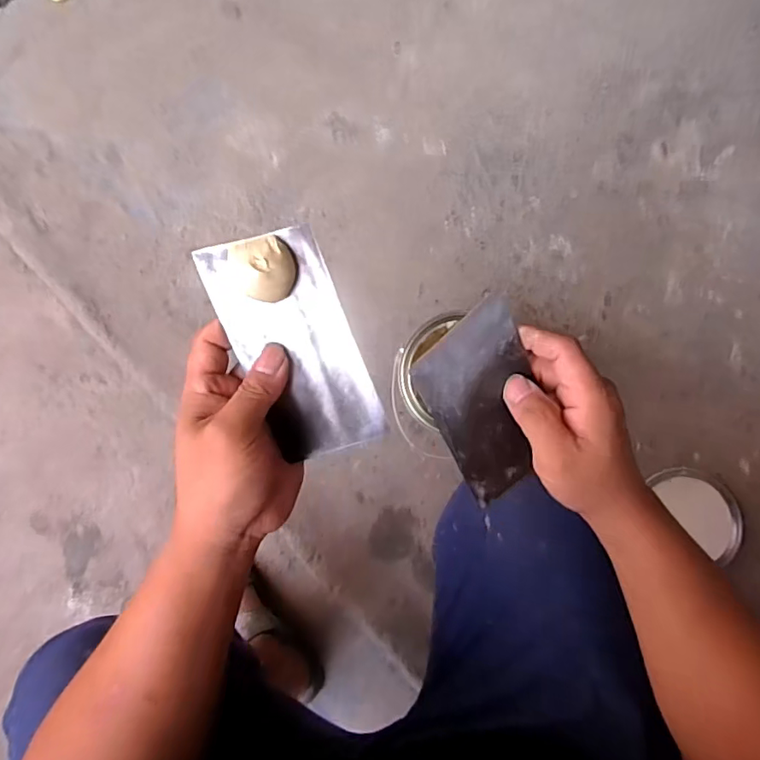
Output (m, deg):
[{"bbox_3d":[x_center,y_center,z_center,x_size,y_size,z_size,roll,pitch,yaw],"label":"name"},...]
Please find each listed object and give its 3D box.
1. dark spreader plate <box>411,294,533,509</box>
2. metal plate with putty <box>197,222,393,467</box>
[{"bbox_3d":[0.069,0.019,0.346,0.070,0.004,0.131,-32,120,-11],"label":"dark spreader plate"},{"bbox_3d":[-0.053,-0.018,0.314,0.075,0.021,0.134,-18,101,19],"label":"metal plate with putty"}]

